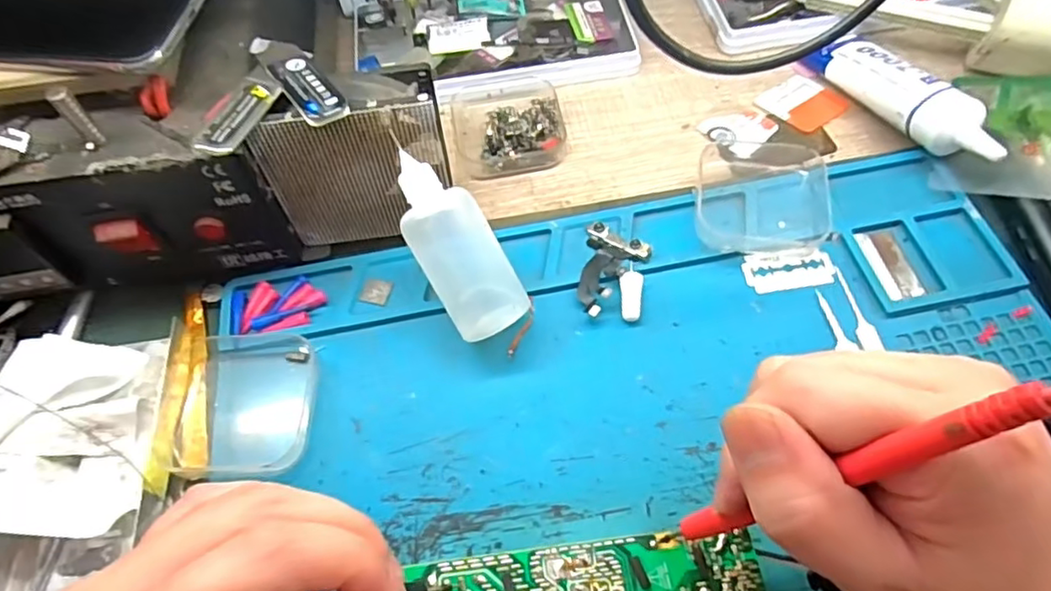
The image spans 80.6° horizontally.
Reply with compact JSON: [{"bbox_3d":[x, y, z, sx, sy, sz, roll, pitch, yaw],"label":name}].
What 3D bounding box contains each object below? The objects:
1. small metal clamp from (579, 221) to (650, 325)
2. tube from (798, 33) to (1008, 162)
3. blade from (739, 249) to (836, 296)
[{"bbox_3d":[0.043,-0.012,0.303,0.031,0.007,0.052,8,61,8],"label":"small metal clamp"},{"bbox_3d":[0.203,-0.109,0.335,0.030,0.020,0.122,-41,48,15],"label":"tube"},{"bbox_3d":[0.128,-0.012,0.301,0.041,0.004,0.022,-5,60,1],"label":"blade"}]

